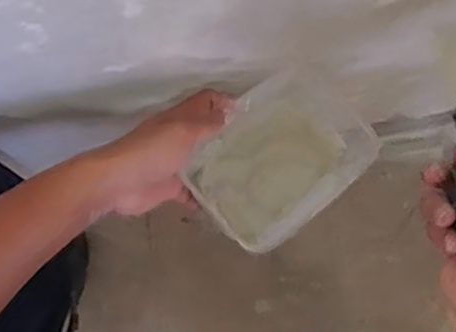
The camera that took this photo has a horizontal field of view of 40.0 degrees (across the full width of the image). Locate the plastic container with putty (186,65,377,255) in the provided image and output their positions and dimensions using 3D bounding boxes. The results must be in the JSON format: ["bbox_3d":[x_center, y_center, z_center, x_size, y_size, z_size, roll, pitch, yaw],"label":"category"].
[{"bbox_3d":[0.053,-0.009,0.596,0.178,0.070,0.121,-39,79,-10],"label":"plastic container with putty"}]

